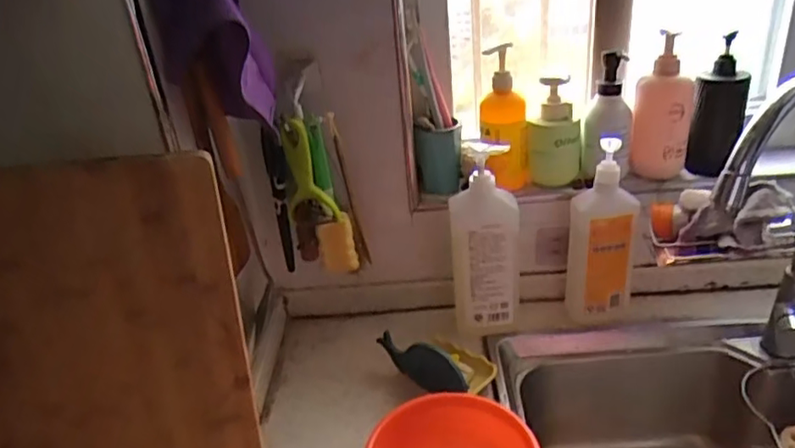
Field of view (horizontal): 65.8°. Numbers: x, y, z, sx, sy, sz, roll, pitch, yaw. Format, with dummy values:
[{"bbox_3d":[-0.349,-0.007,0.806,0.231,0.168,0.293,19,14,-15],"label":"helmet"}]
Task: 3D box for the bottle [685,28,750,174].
[{"bbox_3d":[0.474,-0.169,0.901,0.068,0.191,0.071,12,32,29],"label":"bottle"}]

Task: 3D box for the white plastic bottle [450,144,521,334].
[{"bbox_3d":[0.126,0.025,0.875,0.095,0.282,0.067,-1,28,7],"label":"white plastic bottle"}]

